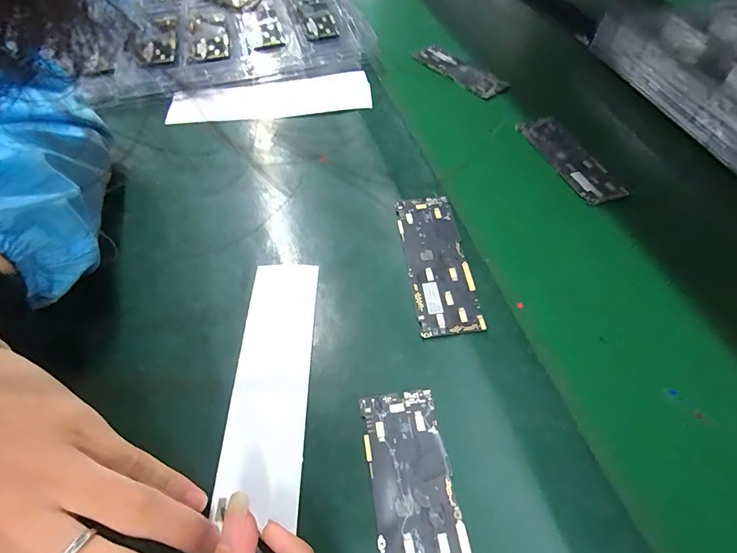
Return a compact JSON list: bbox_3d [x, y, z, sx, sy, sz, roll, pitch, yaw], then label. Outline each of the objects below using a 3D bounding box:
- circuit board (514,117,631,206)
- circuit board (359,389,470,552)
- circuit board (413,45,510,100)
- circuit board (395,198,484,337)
[{"bbox_3d":[0.196,-0.120,0.373,0.041,0.011,0.127,-21,57,-12],"label":"circuit board"},{"bbox_3d":[0.025,0.123,0.199,0.043,0.004,0.123,-8,55,-4],"label":"circuit board"},{"bbox_3d":[0.114,-0.259,0.479,0.041,0.010,0.130,-32,60,-19],"label":"circuit board"},{"bbox_3d":[0.051,-0.012,0.289,0.044,0.007,0.124,-6,55,-3],"label":"circuit board"}]

